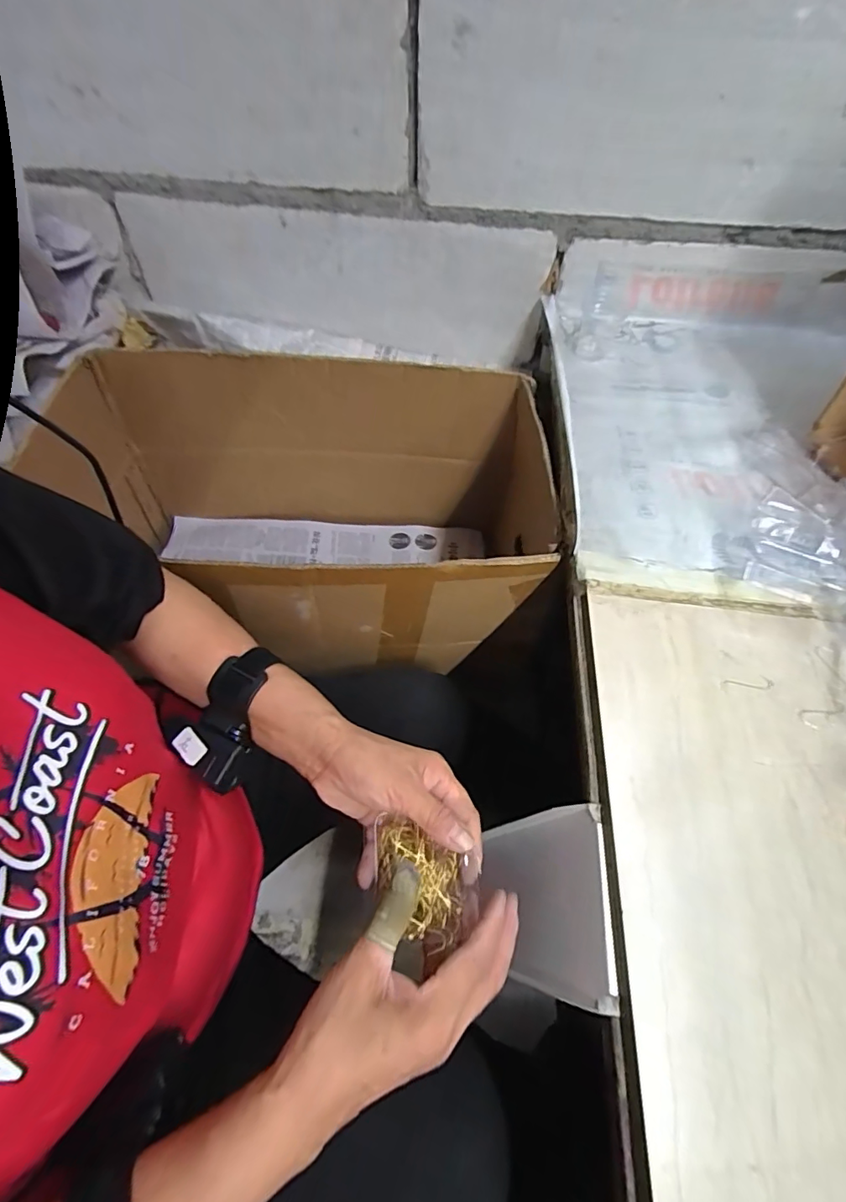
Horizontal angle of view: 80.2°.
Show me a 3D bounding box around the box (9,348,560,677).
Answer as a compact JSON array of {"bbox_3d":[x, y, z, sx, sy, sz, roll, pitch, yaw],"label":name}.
[{"bbox_3d":[-0.144,-0.094,0.695,0.603,0.300,0.356,1,56,-1],"label":"box"}]

